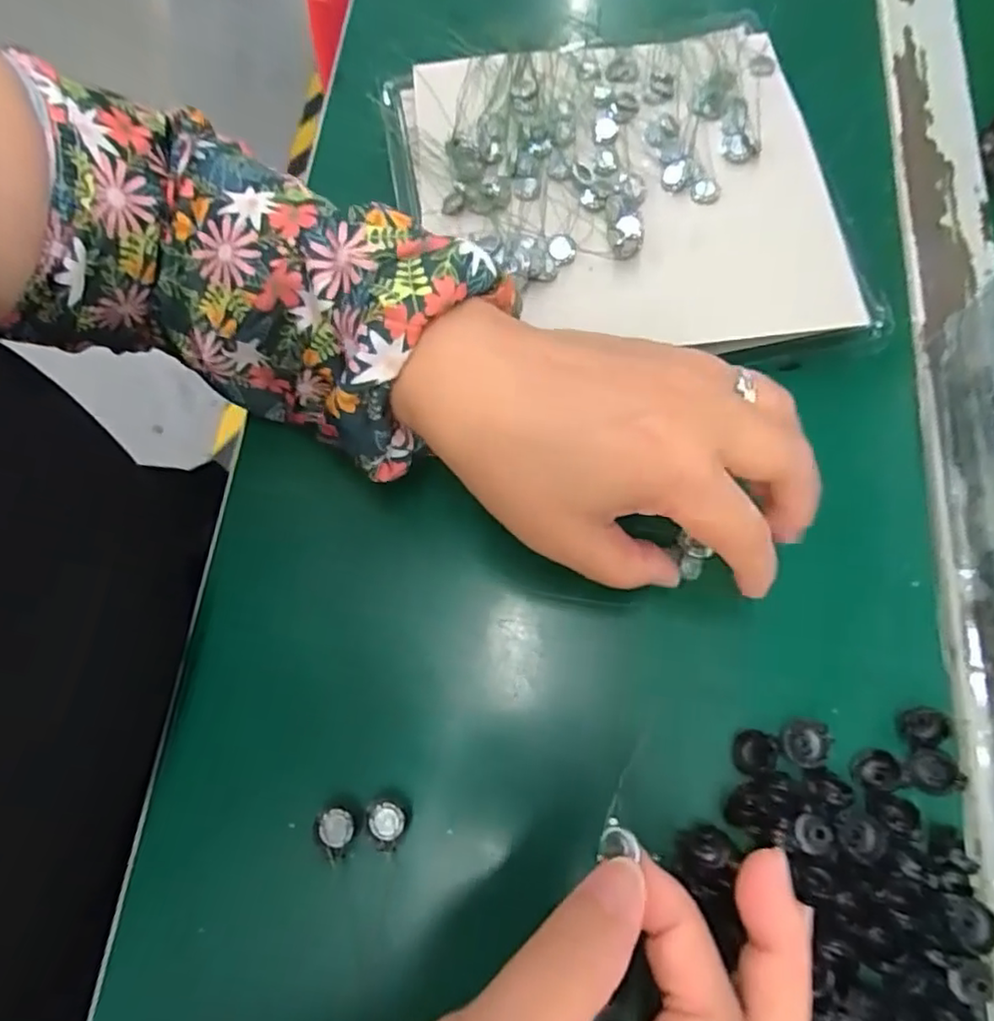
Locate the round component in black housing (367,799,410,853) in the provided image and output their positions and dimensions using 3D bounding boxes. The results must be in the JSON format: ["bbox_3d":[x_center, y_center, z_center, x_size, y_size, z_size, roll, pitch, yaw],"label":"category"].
[{"bbox_3d":[-0.040,0.113,0.235,0.015,0.004,0.016,-1,70,3],"label":"round component in black housing"}]

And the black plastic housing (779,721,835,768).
[{"bbox_3d":[0.113,0.086,0.241,0.017,0.007,0.016,-1,70,3],"label":"black plastic housing"}]

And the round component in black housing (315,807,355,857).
[{"bbox_3d":[-0.059,0.115,0.235,0.013,0.004,0.013,-1,70,3],"label":"round component in black housing"}]

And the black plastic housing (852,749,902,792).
[{"bbox_3d":[0.137,0.093,0.235,0.013,0.007,0.013,3,70,4],"label":"black plastic housing"}]

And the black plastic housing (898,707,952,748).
[{"bbox_3d":[0.157,0.080,0.240,0.014,0.008,0.013,-1,70,3],"label":"black plastic housing"}]

